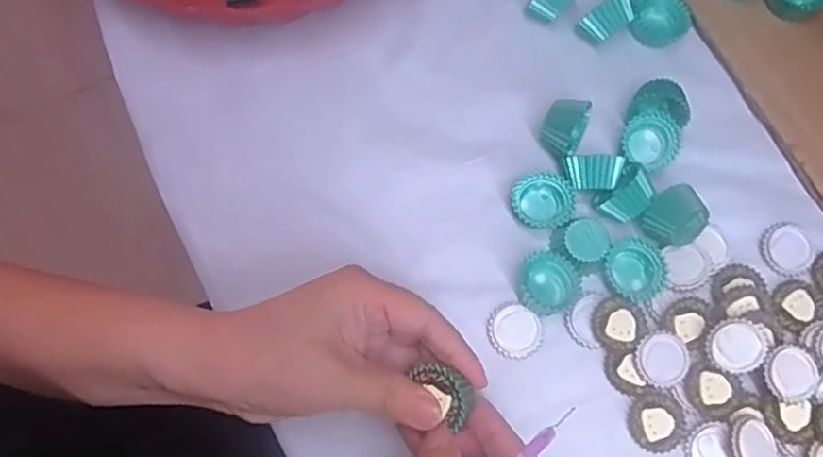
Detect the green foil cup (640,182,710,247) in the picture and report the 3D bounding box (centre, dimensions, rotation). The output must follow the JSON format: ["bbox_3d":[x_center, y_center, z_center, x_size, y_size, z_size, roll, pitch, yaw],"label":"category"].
[{"bbox_3d":[0.138,-0.004,0.352,0.030,0.028,0.029,1,74,-2],"label":"green foil cup"}]

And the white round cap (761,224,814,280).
[{"bbox_3d":[0.205,0.012,0.362,0.028,0.004,0.029,1,74,-2],"label":"white round cap"}]

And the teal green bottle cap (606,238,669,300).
[{"bbox_3d":[0.119,0.022,0.352,0.031,0.012,0.032,1,74,-2],"label":"teal green bottle cap"}]

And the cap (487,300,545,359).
[{"bbox_3d":[0.054,0.053,0.347,0.027,0.004,0.029,1,74,-2],"label":"cap"}]

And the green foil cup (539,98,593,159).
[{"bbox_3d":[0.085,-0.055,0.367,0.023,0.021,0.030,26,75,5],"label":"green foil cup"}]

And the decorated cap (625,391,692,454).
[{"bbox_3d":[0.125,0.097,0.333,0.029,0.004,0.029,1,74,-2],"label":"decorated cap"}]

